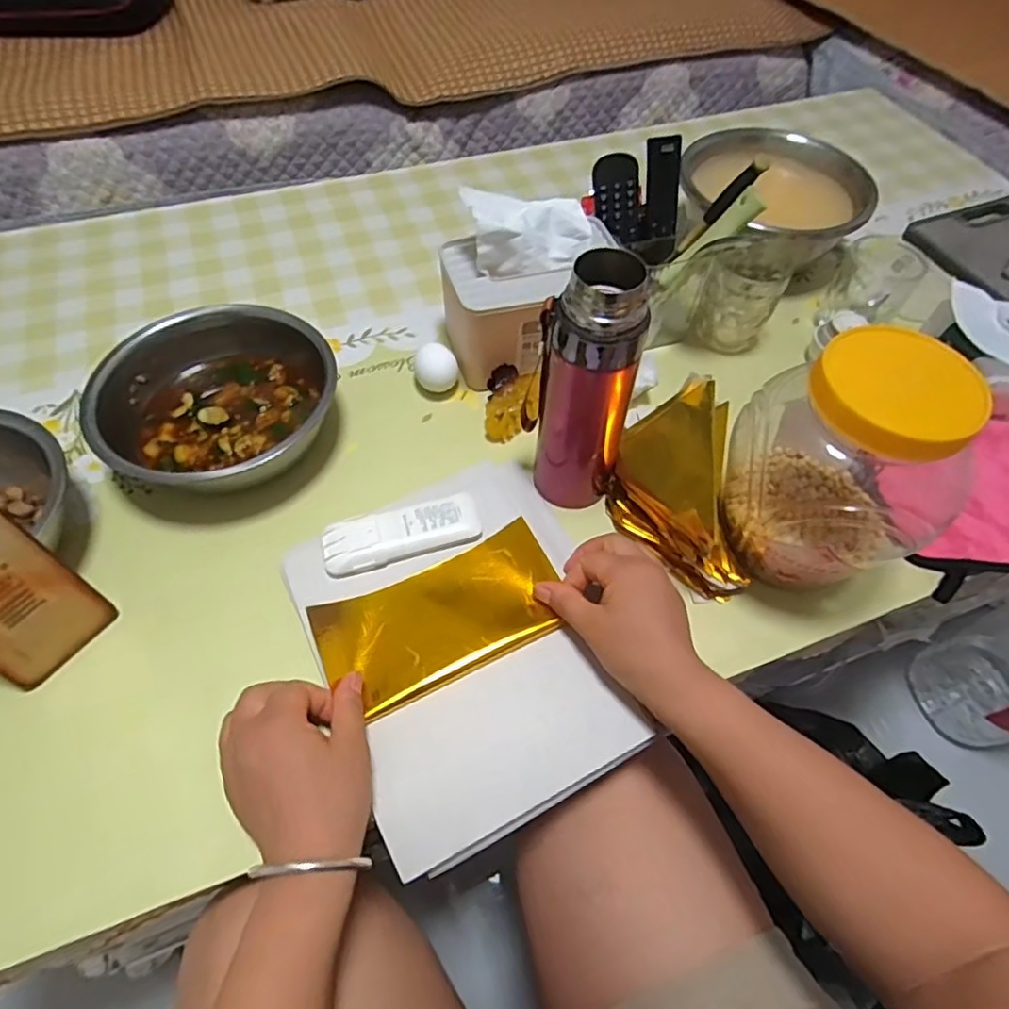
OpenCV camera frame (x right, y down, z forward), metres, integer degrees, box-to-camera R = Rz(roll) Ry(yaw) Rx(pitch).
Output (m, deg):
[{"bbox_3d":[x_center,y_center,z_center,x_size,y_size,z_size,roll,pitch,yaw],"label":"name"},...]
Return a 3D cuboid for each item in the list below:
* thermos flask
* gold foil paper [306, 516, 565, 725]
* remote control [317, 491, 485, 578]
[{"bbox_3d":[0.060,-0.078,0.447,0.060,0.209,0.057,-23,61,-16],"label":"thermos flask"},{"bbox_3d":[-0.045,0.084,0.445,0.175,0.019,0.093,-21,61,-15],"label":"gold foil paper"},{"bbox_3d":[-0.083,0.022,0.485,0.124,0.012,0.044,-15,59,-12],"label":"remote control"}]

